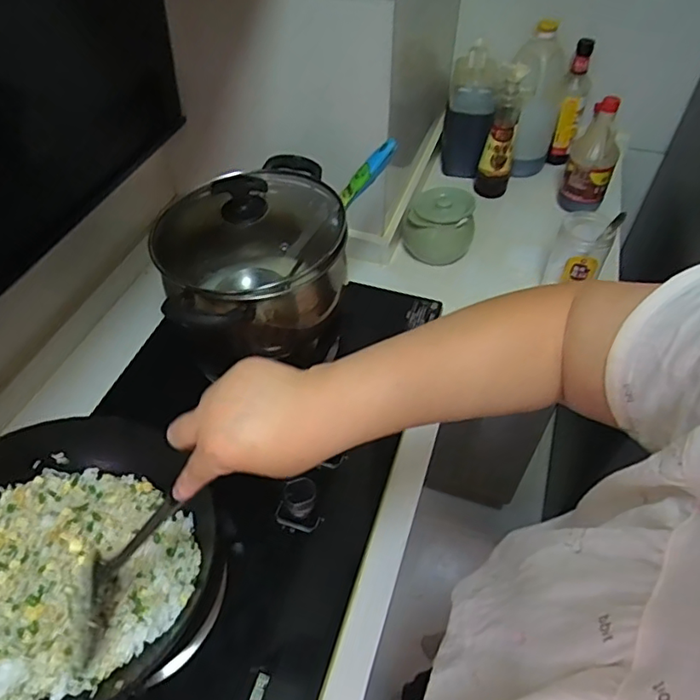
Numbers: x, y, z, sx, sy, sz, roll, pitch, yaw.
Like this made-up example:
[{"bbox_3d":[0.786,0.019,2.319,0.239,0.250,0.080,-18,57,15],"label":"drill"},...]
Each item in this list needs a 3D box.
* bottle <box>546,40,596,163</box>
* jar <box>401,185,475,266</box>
[{"bbox_3d":[0.443,-0.484,1.118,0.044,0.240,0.055,24,53,20],"label":"bottle"},{"bbox_3d":[0.156,-0.219,1.014,0.117,0.110,0.113,0,49,0],"label":"jar"}]

